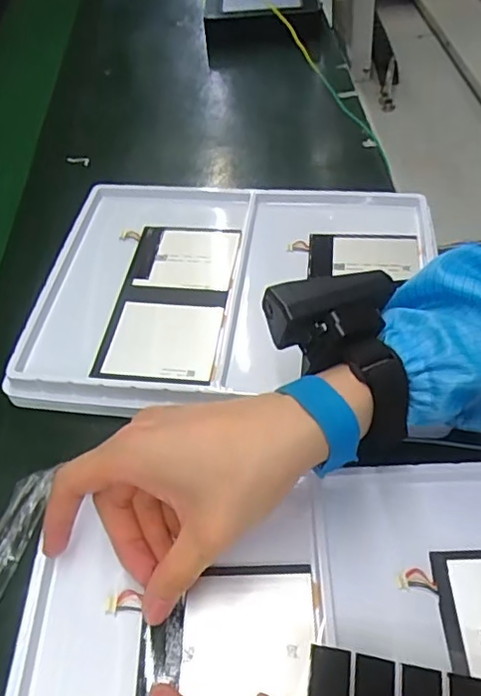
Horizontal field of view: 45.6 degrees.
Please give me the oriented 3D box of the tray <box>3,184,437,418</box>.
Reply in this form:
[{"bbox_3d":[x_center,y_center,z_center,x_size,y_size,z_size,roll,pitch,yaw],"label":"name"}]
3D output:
[{"bbox_3d":[-0.004,-0.051,0.487,0.315,0.032,0.246,1,52,10],"label":"tray"}]

